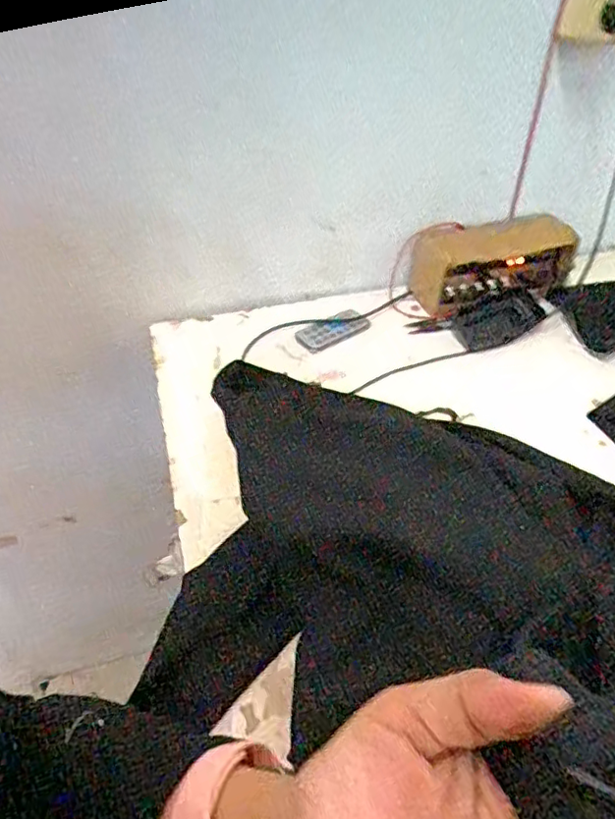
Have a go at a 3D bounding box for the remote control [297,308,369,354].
[{"bbox_3d":[0.030,-0.088,0.646,0.082,0.009,0.038,-23,47,-22],"label":"remote control"}]

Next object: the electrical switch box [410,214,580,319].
[{"bbox_3d":[0.215,-0.168,0.667,0.179,0.069,0.079,-12,43,-11],"label":"electrical switch box"}]

